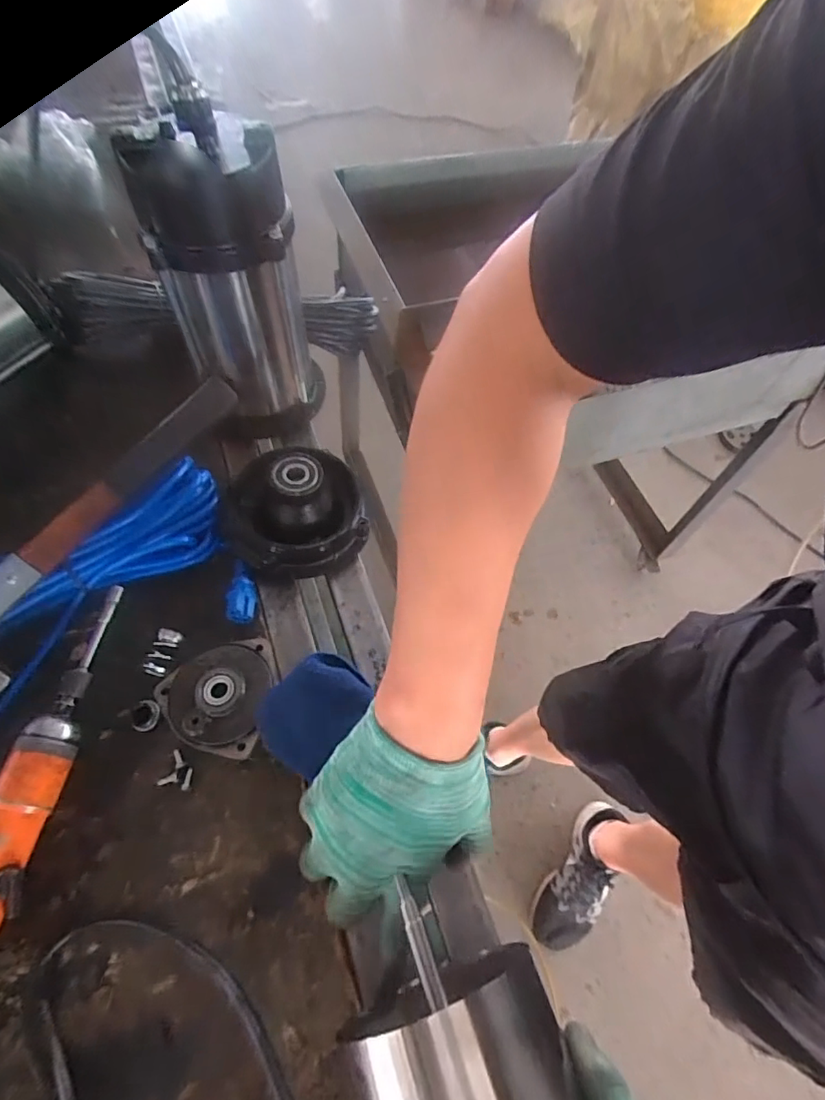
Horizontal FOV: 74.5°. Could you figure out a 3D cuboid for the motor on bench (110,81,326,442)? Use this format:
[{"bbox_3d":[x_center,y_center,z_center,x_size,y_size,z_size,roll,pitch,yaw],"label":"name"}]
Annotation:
[{"bbox_3d":[-0.158,-0.238,0.502,0.124,0.253,0.108,-18,63,-14],"label":"motor on bench"}]

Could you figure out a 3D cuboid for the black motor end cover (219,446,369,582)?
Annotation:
[{"bbox_3d":[-0.115,-0.045,0.511,0.133,0.063,0.127,-13,62,-10],"label":"black motor end cover"}]

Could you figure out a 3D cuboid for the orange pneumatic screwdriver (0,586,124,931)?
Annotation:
[{"bbox_3d":[-0.280,0.172,0.399,0.050,0.040,0.316,4,61,-1],"label":"orange pneumatic screwdriver"}]

